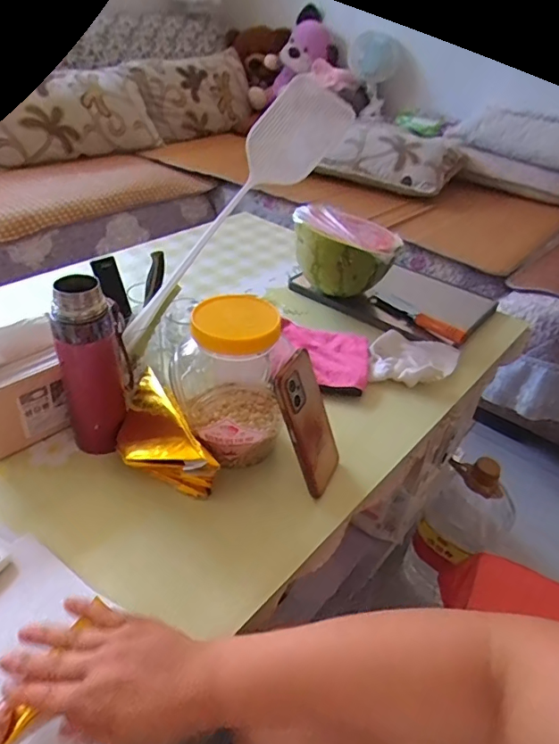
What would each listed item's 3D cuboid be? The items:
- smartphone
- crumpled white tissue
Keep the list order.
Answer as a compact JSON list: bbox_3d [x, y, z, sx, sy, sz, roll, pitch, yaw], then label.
[{"bbox_3d":[0.034,0.059,0.565,0.018,0.162,0.065,-2,30,31],"label":"smartphone"},{"bbox_3d":[0.212,-0.020,0.793,0.132,0.033,0.137,17,38,15],"label":"crumpled white tissue"}]

